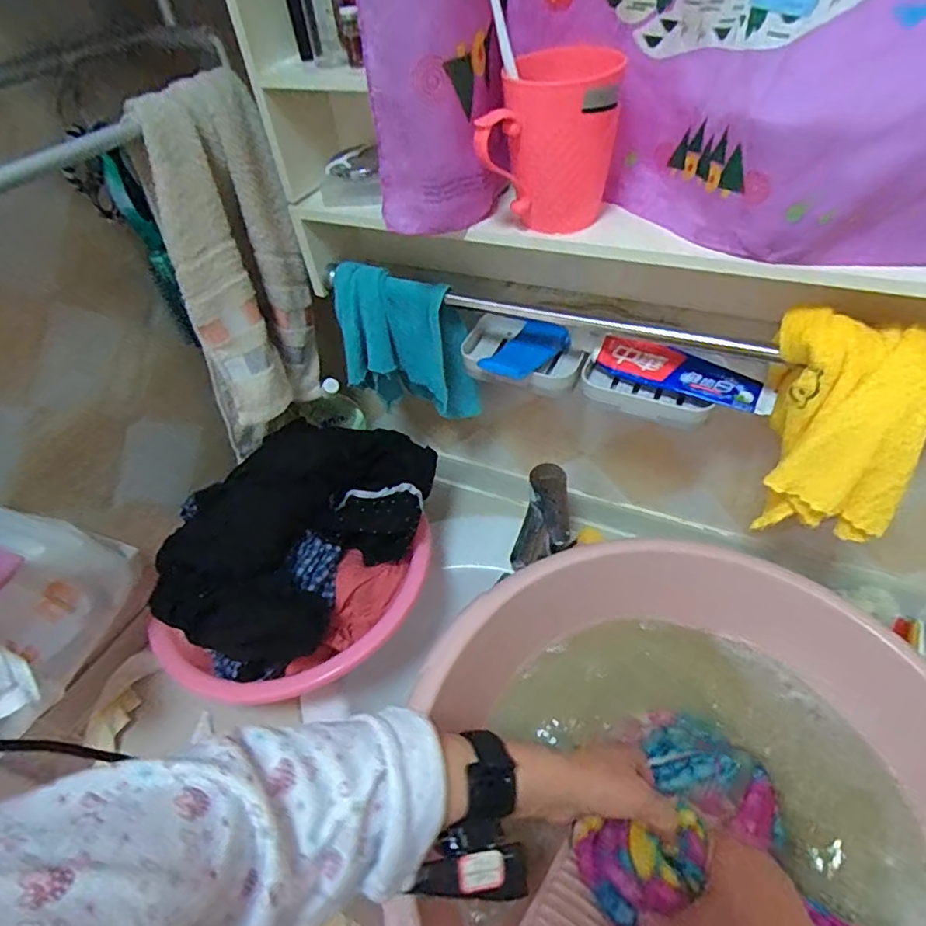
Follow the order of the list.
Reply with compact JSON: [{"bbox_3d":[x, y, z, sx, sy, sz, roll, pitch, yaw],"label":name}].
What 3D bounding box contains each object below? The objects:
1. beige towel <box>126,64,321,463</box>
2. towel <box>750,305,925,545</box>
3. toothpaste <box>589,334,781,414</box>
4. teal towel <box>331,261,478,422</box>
[{"bbox_3d":[-0.230,-0.181,0.585,0.077,0.340,0.158,11,49,17],"label":"beige towel"},{"bbox_3d":[0.294,-0.021,0.441,0.105,0.183,0.044,14,27,31],"label":"towel"},{"bbox_3d":[0.208,-0.089,0.533,0.164,0.025,0.049,20,52,24],"label":"toothpaste"},{"bbox_3d":[-0.063,-0.126,0.641,0.146,0.175,0.055,2,47,9],"label":"teal towel"}]

